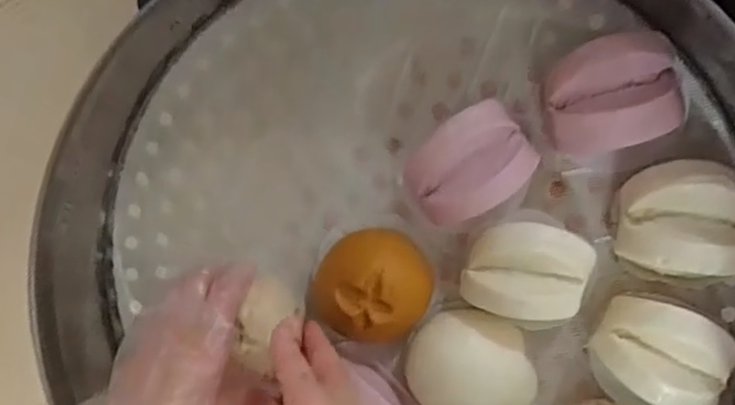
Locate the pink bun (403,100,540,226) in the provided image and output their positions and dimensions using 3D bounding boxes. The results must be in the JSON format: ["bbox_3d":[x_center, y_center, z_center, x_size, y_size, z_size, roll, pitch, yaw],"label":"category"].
[{"bbox_3d":[0.072,-0.025,0.479,0.090,0.050,0.068,-45,87,9],"label":"pink bun"}]

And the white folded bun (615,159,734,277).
[{"bbox_3d":[0.213,0.011,0.451,0.083,0.056,0.075,4,95,9],"label":"white folded bun"}]

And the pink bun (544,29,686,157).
[{"bbox_3d":[0.161,-0.071,0.447,0.085,0.046,0.069,-14,92,10],"label":"pink bun"}]

